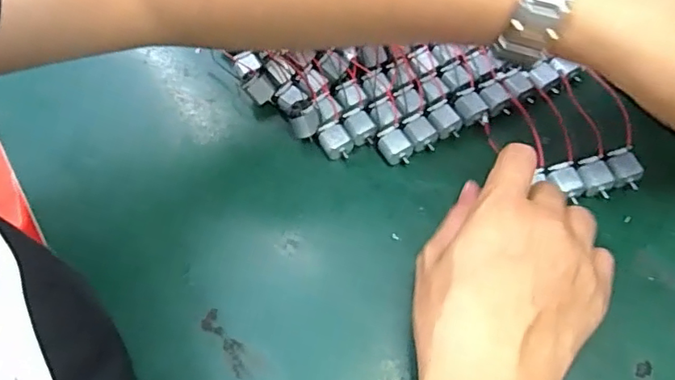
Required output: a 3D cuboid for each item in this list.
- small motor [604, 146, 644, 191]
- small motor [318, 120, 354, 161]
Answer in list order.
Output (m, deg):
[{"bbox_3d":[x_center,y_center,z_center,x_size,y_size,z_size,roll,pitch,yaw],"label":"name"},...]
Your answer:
[{"bbox_3d":[0.181,-0.012,0.349,0.020,0.017,0.024,-8,59,-2],"label":"small motor"},{"bbox_3d":[-0.001,-0.032,0.375,0.018,0.018,0.023,-33,62,-16],"label":"small motor"}]

